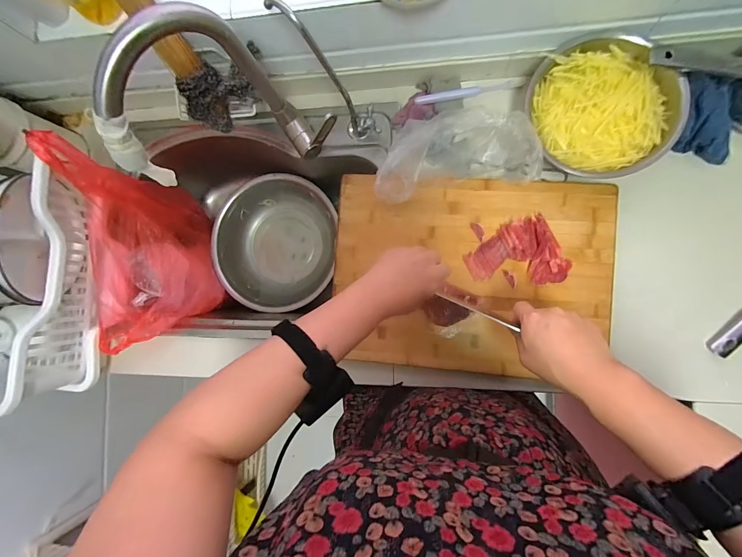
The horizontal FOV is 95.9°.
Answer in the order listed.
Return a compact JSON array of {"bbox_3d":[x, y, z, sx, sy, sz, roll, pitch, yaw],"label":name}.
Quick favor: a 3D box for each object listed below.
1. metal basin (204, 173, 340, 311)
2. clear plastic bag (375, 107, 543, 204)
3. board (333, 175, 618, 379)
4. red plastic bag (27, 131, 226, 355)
[{"bbox_3d":[-0.231,-0.081,0.811,0.283,0.094,0.305,0,87,9],"label":"metal basin"},{"bbox_3d":[0.132,-0.199,0.542,0.242,0.111,0.116,-6,87,9],"label":"clear plastic bag"},{"bbox_3d":[0.160,-0.008,0.553,0.442,0.034,0.314,3,88,9],"label":"board"},{"bbox_3d":[-0.433,-0.045,0.667,0.153,0.315,0.335,0,87,9],"label":"red plastic bag"}]

